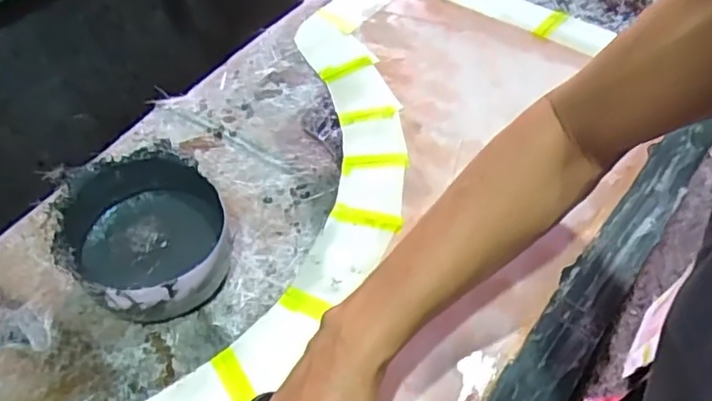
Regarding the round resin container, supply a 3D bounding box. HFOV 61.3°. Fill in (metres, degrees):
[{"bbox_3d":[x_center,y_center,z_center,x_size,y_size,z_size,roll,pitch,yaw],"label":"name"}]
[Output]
[{"bbox_3d":[-0.235,0.047,0.683,0.157,0.122,0.163,-1,53,1],"label":"round resin container"}]

